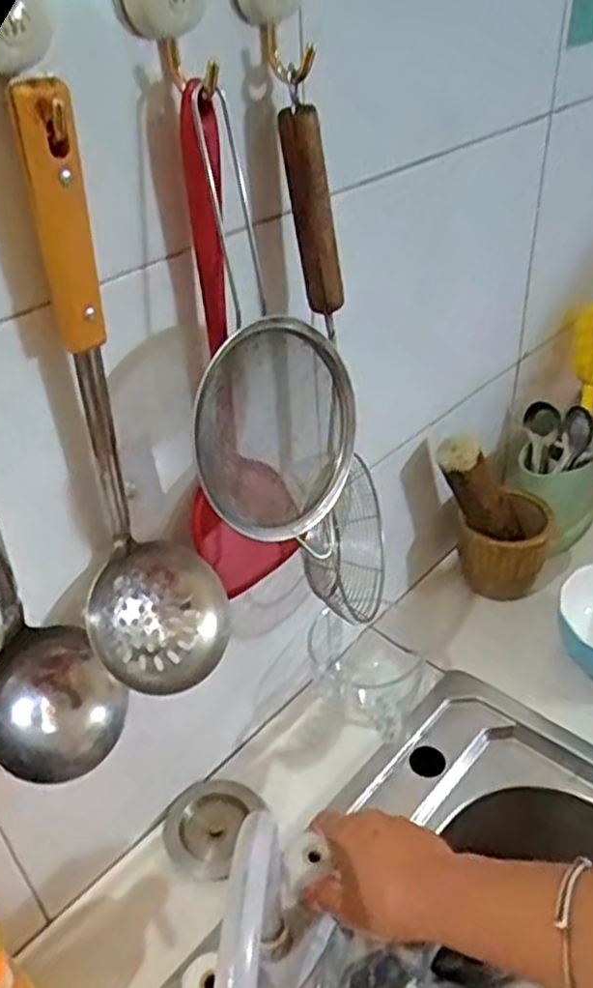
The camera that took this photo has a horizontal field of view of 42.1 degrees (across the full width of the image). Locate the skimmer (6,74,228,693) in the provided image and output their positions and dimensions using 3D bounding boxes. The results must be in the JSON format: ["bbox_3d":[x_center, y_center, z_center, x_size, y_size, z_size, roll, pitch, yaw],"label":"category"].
[{"bbox_3d":[-0.094,-0.029,0.416,0.081,0.335,0.073,-7,37,-4],"label":"skimmer"}]

